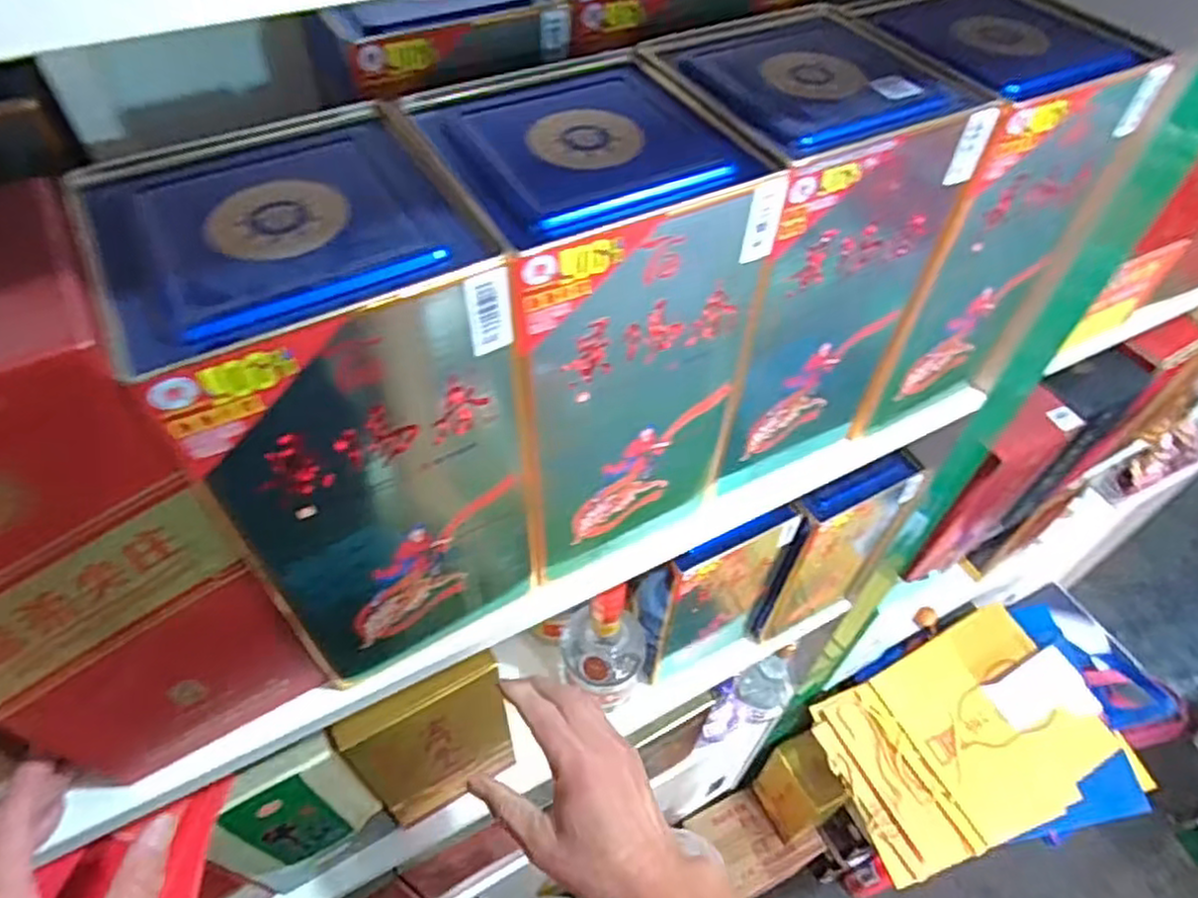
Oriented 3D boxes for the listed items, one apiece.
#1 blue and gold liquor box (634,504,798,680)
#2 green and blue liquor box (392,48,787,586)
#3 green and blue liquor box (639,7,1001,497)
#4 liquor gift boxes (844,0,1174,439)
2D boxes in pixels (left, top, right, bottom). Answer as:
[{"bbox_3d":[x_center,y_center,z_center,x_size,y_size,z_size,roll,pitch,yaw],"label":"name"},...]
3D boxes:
[{"bbox_3d":[0.112,0.144,0.781,0.146,0.278,0.081,-21,54,-18],"label":"blue and gold liquor box"},{"bbox_3d":[-0.011,-0.067,0.442,0.141,0.256,0.145,-23,55,-19],"label":"green and blue liquor box"},{"bbox_3d":[0.113,-0.114,0.485,0.144,0.264,0.132,-24,55,-20],"label":"green and blue liquor box"},{"bbox_3d":[0.248,-0.165,0.523,0.150,0.253,0.125,-21,54,-19],"label":"liquor gift boxes"}]

